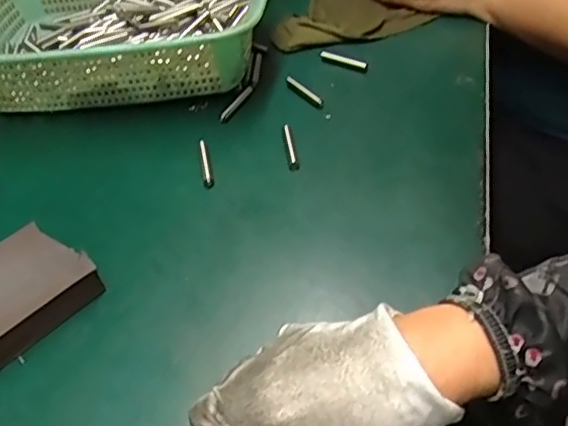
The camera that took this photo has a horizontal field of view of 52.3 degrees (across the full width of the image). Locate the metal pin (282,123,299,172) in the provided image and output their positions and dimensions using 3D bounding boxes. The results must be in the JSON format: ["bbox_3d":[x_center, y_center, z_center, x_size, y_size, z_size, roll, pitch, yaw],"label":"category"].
[{"bbox_3d":[0.004,-0.054,0.466,0.008,0.007,0.051,-9,47,-5],"label":"metal pin"}]

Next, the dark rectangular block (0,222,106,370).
[{"bbox_3d":[-0.168,0.049,0.369,0.073,0.024,0.080,33,56,29],"label":"dark rectangular block"}]

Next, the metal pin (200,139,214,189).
[{"bbox_3d":[-0.062,-0.040,0.459,0.007,0.006,0.051,-9,47,-6],"label":"metal pin"}]

